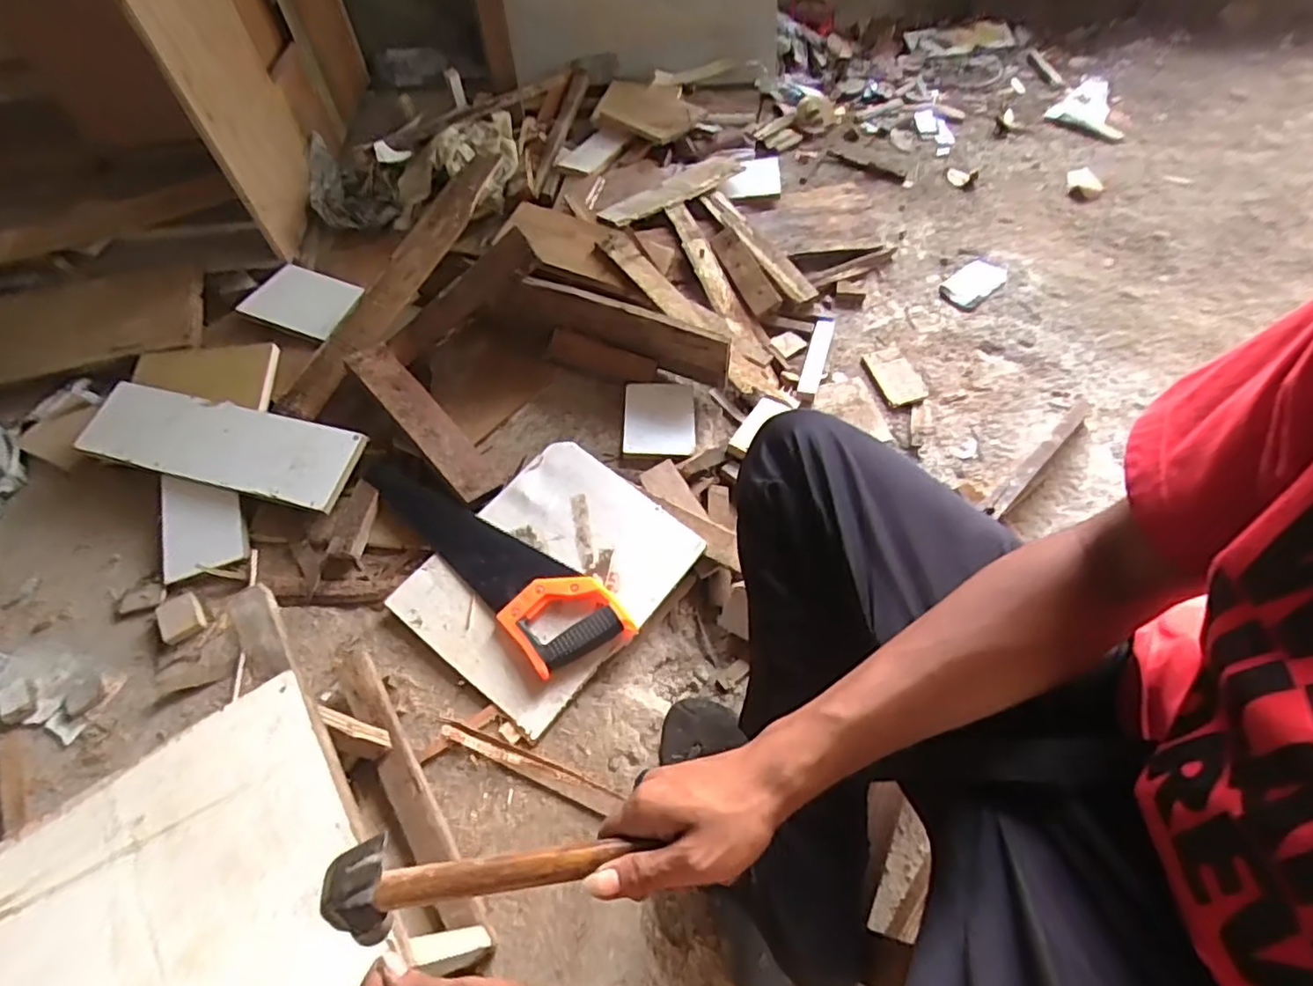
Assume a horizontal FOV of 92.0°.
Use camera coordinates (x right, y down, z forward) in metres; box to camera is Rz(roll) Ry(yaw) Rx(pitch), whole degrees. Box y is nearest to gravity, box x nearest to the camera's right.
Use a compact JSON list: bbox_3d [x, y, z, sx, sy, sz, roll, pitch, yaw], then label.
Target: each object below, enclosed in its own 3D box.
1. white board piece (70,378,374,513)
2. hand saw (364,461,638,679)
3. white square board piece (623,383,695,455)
[{"bbox_3d":[-0.610,-0.072,0.888,0.398,0.015,0.120,12,63,9],"label":"white board piece"},{"bbox_3d":[-0.213,0.068,0.814,0.121,0.041,0.425,-40,63,-21],"label":"hand saw"},{"bbox_3d":[0.005,-0.111,0.922,0.103,0.013,0.116,6,68,-8],"label":"white square board piece"}]

